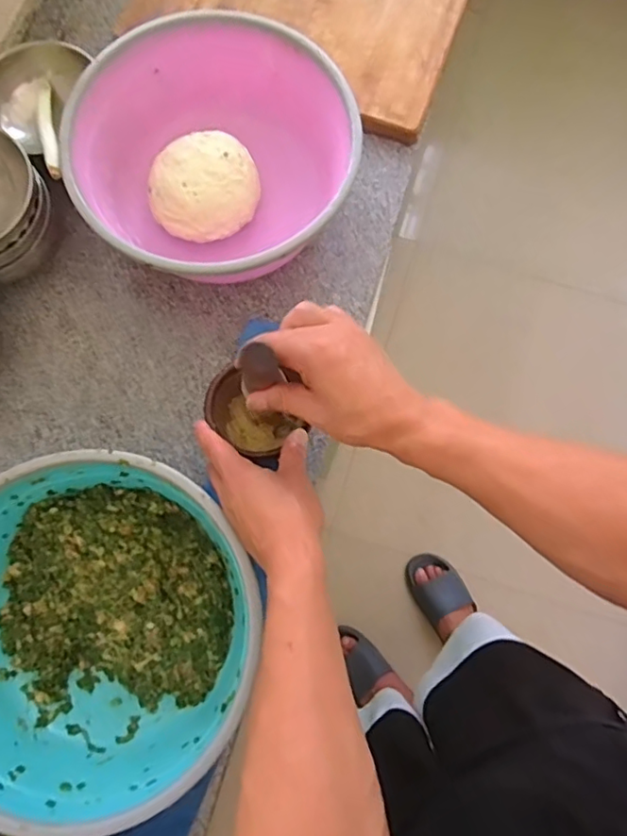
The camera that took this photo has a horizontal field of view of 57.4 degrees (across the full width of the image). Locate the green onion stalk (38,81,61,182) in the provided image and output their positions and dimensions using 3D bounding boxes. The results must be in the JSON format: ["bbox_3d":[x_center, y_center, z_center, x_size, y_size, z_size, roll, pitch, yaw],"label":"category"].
[{"bbox_3d":[-0.290,-0.326,0.624,0.015,0.023,0.179,-18,61,-4],"label":"green onion stalk"}]

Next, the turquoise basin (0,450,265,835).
[{"bbox_3d":[-0.200,0.181,0.512,0.266,0.108,0.276,0,77,0],"label":"turquoise basin"}]

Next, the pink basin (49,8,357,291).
[{"bbox_3d":[-0.100,-0.272,0.610,0.279,0.091,0.286,0,77,0],"label":"pink basin"}]

